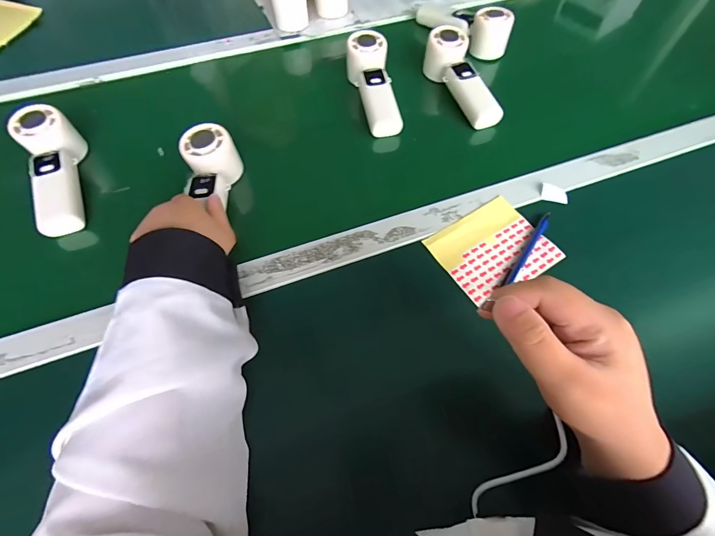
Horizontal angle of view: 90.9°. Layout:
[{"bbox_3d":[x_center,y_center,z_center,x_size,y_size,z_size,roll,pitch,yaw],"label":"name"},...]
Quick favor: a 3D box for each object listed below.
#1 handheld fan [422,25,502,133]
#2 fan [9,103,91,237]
[{"bbox_3d":[0.148,-0.269,0.491,0.055,0.048,0.156,-15,60,-7],"label":"handheld fan"},{"bbox_3d":[-0.352,-0.116,0.407,0.052,0.051,0.159,-23,62,-12],"label":"fan"}]

